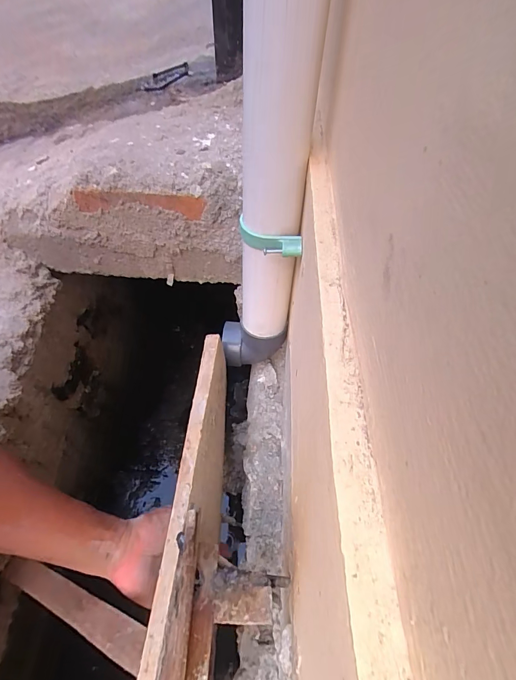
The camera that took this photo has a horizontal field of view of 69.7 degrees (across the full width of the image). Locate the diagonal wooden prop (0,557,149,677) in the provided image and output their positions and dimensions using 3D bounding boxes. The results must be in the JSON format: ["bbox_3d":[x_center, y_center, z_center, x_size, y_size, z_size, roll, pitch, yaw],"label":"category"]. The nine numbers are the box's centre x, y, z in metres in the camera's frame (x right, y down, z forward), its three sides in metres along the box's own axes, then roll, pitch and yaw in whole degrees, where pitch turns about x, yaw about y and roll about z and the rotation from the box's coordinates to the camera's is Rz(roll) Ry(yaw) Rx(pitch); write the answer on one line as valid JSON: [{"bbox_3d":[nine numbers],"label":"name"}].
[{"bbox_3d":[-0.215,0.284,0.408,0.290,0.013,0.031,-6,43,36],"label":"diagonal wooden prop"}]

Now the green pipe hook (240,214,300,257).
[{"bbox_3d":[0.009,-0.101,0.373,0.075,0.019,0.032,31,57,22],"label":"green pipe hook"}]

